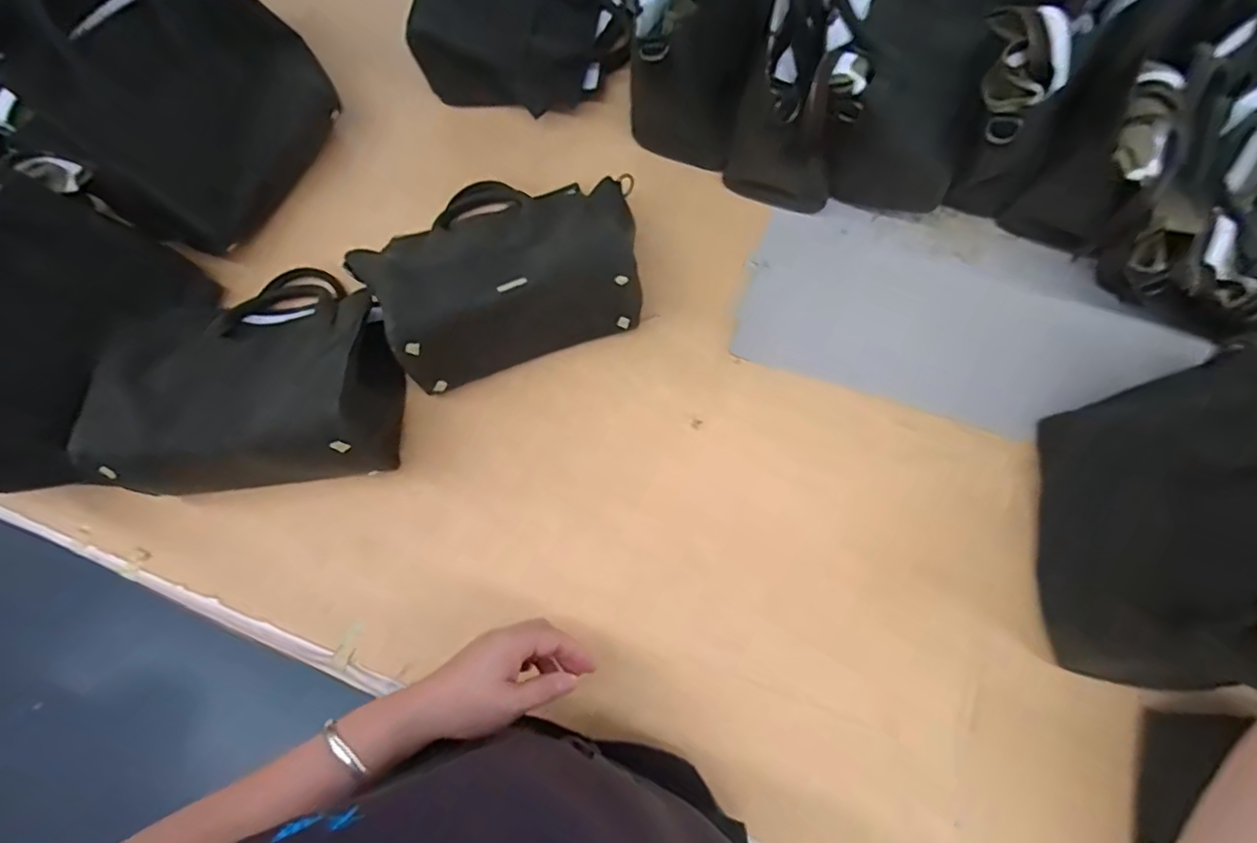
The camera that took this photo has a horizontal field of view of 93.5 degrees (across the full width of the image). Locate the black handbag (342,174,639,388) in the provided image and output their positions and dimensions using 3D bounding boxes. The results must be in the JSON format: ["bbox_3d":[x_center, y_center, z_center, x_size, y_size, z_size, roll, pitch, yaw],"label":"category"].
[{"bbox_3d":[-0.123,-0.190,0.621,0.266,0.121,0.232,-21,73,-5],"label":"black handbag"}]

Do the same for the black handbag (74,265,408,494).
[{"bbox_3d":[-0.363,-0.065,0.582,0.254,0.118,0.250,-9,72,-1],"label":"black handbag"}]

